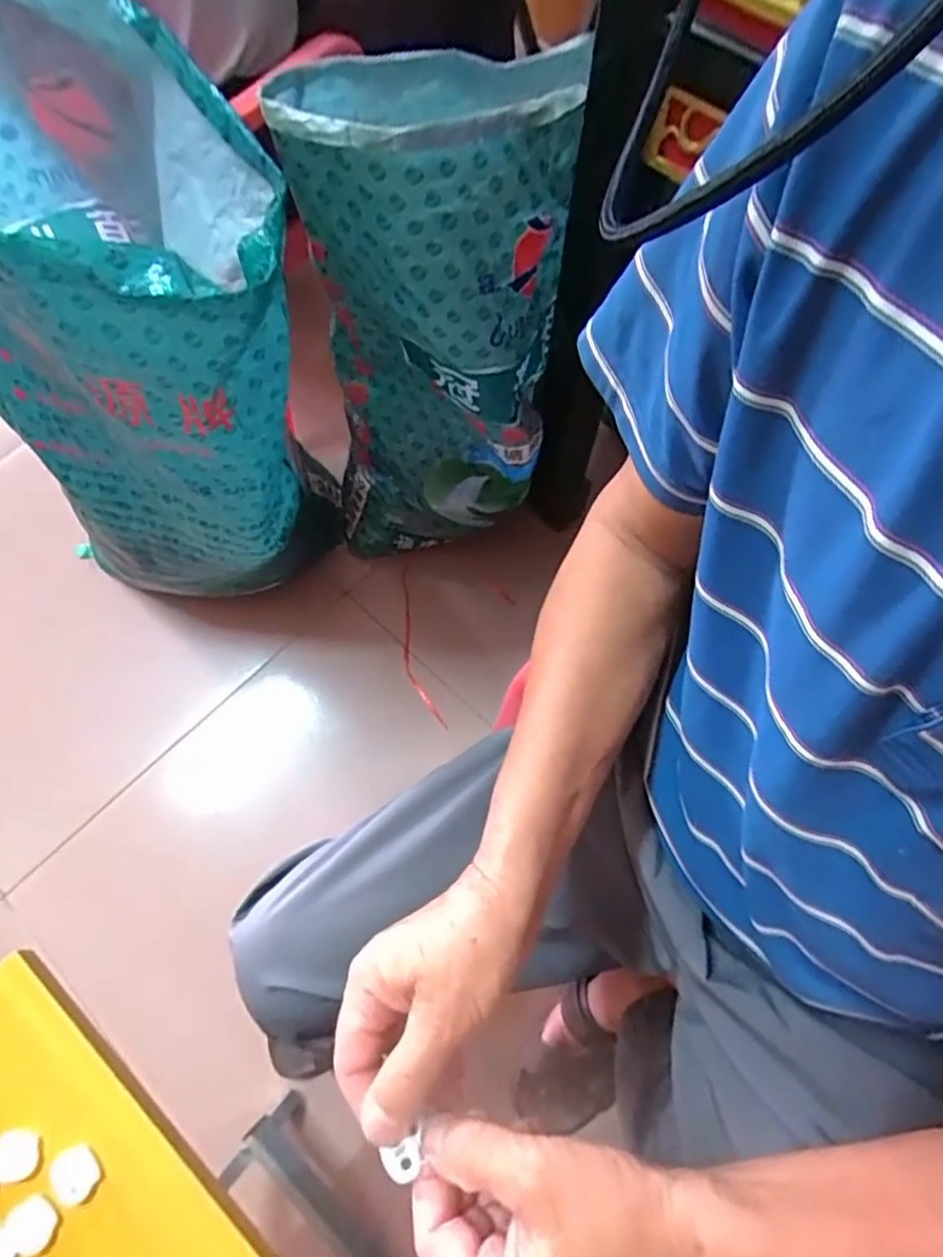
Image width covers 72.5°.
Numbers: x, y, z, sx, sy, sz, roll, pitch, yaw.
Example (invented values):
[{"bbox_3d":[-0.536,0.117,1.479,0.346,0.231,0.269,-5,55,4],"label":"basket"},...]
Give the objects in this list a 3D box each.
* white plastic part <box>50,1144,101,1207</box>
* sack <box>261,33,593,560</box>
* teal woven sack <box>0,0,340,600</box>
[{"bbox_3d":[-0.200,0.274,0.322,0.020,0.004,0.024,-35,72,-13],"label":"white plastic part"},{"bbox_3d":[-0.044,-0.346,0.753,0.268,0.547,0.268,6,68,2],"label":"sack"},{"bbox_3d":[-0.329,-0.254,0.710,0.319,0.606,0.340,-21,70,-8],"label":"teal woven sack"}]

